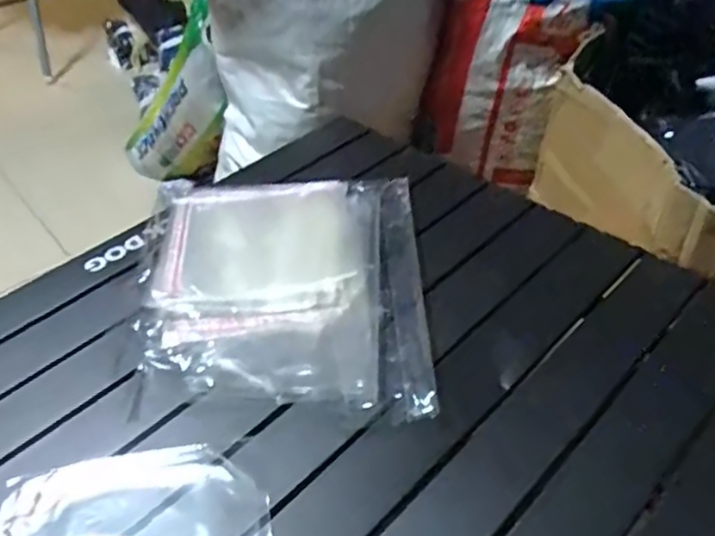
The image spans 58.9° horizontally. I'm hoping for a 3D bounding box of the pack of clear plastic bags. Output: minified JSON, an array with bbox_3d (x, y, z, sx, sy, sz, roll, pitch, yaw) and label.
[{"bbox_3d":[-0.070,0.005,0.574,0.251,0.024,0.294,-3,43,1],"label":"pack of clear plastic bags"}]

